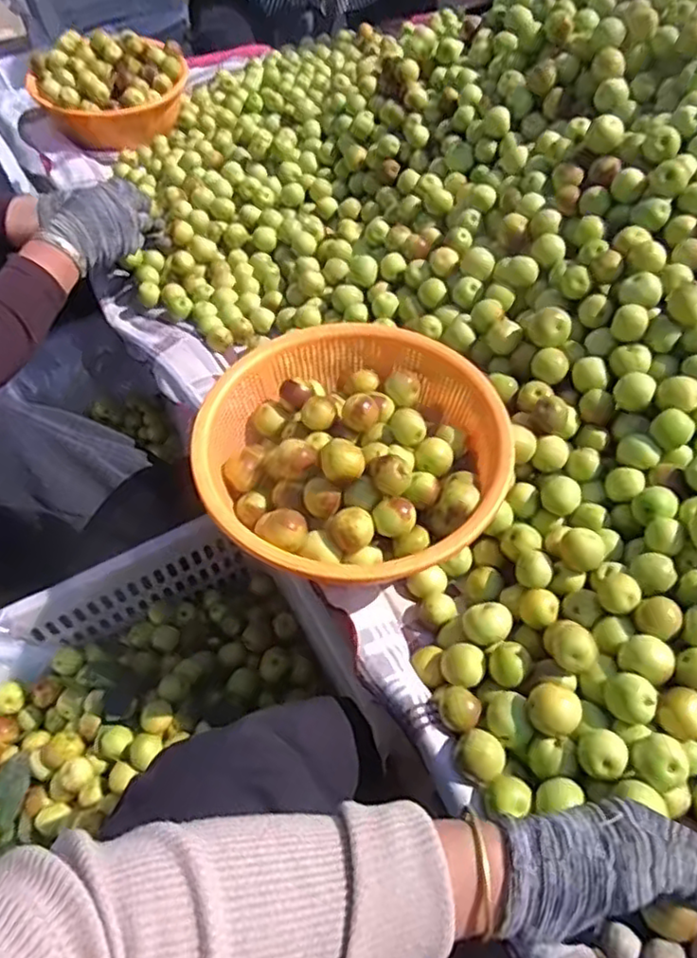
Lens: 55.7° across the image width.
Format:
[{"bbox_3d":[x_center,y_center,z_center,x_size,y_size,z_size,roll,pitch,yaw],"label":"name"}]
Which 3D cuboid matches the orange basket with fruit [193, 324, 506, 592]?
[{"bbox_3d":[0.007,-0.023,0.587,0.262,0.083,0.269,-8,51,-1],"label":"orange basket with fruit"}]

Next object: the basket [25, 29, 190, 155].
[{"bbox_3d":[-0.424,-0.689,1.154,0.216,0.107,0.230,28,59,24],"label":"basket"}]

